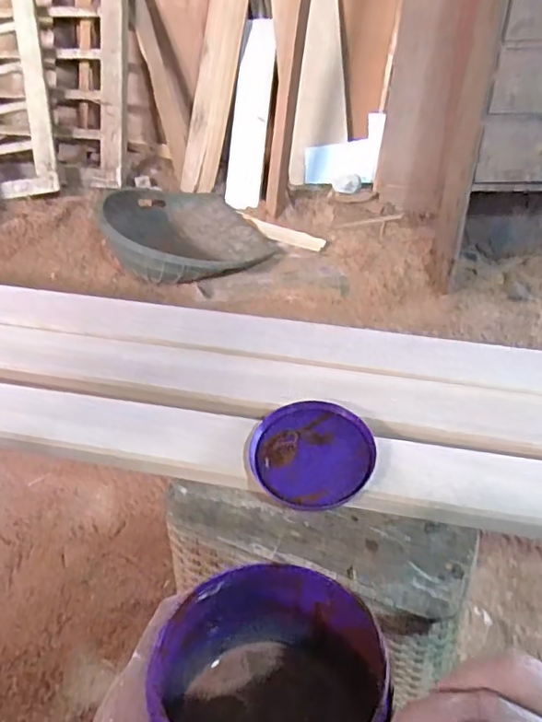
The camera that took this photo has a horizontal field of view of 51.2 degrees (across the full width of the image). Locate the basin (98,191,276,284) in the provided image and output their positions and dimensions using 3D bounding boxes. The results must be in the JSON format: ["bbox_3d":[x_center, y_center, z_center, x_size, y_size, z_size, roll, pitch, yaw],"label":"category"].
[{"bbox_3d":[-0.258,-0.383,1.535,0.392,0.151,0.450,-26,53,-16],"label":"basin"}]

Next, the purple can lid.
[{"bbox_3d":[0.037,0.082,0.509,0.106,0.021,0.097,-2,50,3],"label":"purple can lid"}]

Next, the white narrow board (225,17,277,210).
[{"bbox_3d":[-0.057,-0.715,1.654,0.112,0.518,0.032,9,9,12],"label":"white narrow board"}]

